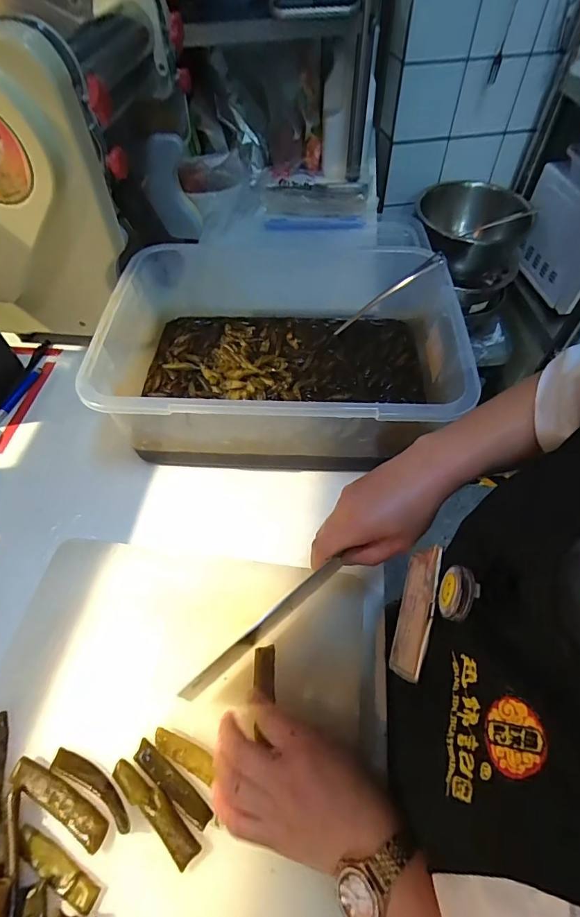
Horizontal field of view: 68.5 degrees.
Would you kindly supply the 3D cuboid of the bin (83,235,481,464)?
[{"bbox_3d":[-0.016,-0.138,0.551,0.417,0.138,0.313,2,56,1],"label":"bin"}]

